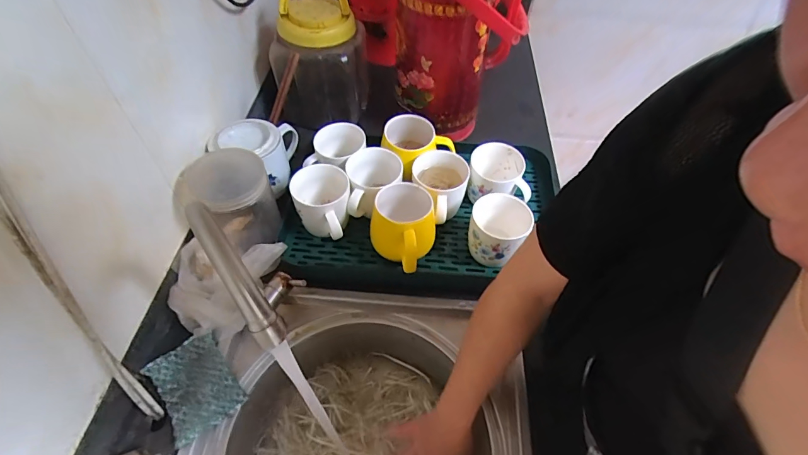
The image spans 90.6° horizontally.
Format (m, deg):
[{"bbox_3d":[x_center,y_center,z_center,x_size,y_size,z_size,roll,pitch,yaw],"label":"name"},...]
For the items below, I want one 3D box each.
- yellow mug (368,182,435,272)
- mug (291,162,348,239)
[{"bbox_3d":[0.000,-0.003,0.579,0.091,0.086,0.103,5,52,2],"label":"yellow mug"},{"bbox_3d":[-0.120,-0.034,0.597,0.083,0.078,0.096,-13,54,-12],"label":"mug"}]

